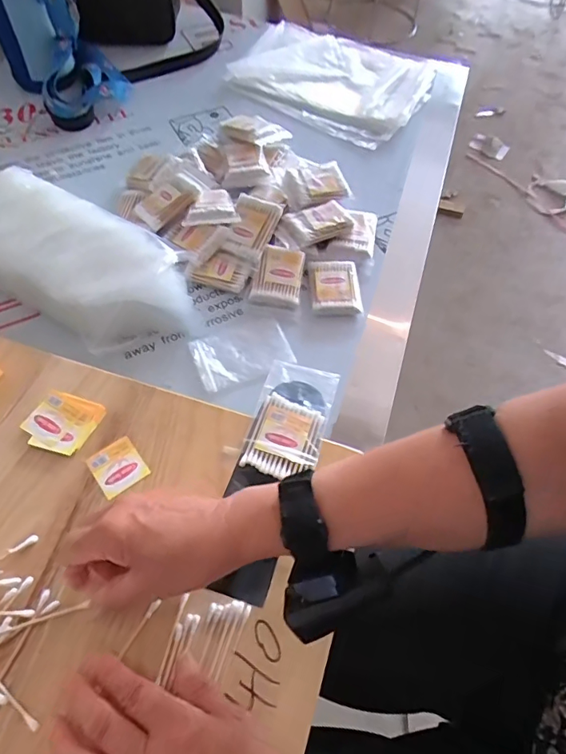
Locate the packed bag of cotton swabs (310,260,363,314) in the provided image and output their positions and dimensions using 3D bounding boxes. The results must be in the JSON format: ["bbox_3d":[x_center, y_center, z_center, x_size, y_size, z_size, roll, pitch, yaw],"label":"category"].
[{"bbox_3d":[0.062,-0.107,0.581,0.056,0.022,0.077,1,60,-2],"label":"packed bag of cotton swabs"}]

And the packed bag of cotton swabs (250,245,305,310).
[{"bbox_3d":[-0.005,-0.119,0.579,0.055,0.022,0.074,11,73,-1],"label":"packed bag of cotton swabs"}]

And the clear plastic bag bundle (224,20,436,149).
[{"bbox_3d":[0.084,-0.496,0.810,0.304,0.037,0.256,26,62,12],"label":"clear plastic bag bundle"}]

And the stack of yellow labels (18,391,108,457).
[{"bbox_3d":[-0.192,0.039,0.424,0.054,0.004,0.054,22,59,9],"label":"stack of yellow labels"}]

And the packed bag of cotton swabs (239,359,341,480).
[{"bbox_3d":[0.007,0.036,0.439,0.064,0.010,0.113,16,58,5],"label":"packed bag of cotton swabs"}]

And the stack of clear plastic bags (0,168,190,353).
[{"bbox_3d":[-0.230,-0.124,0.542,0.277,0.082,0.132,27,62,13],"label":"stack of clear plastic bags"}]

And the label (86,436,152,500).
[{"bbox_3d":[-0.139,0.076,0.408,0.039,0.004,0.040,-33,66,-22],"label":"label"}]

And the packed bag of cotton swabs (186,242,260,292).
[{"bbox_3d":[-0.070,-0.132,0.575,0.072,0.018,0.052,19,71,6],"label":"packed bag of cotton swabs"}]

